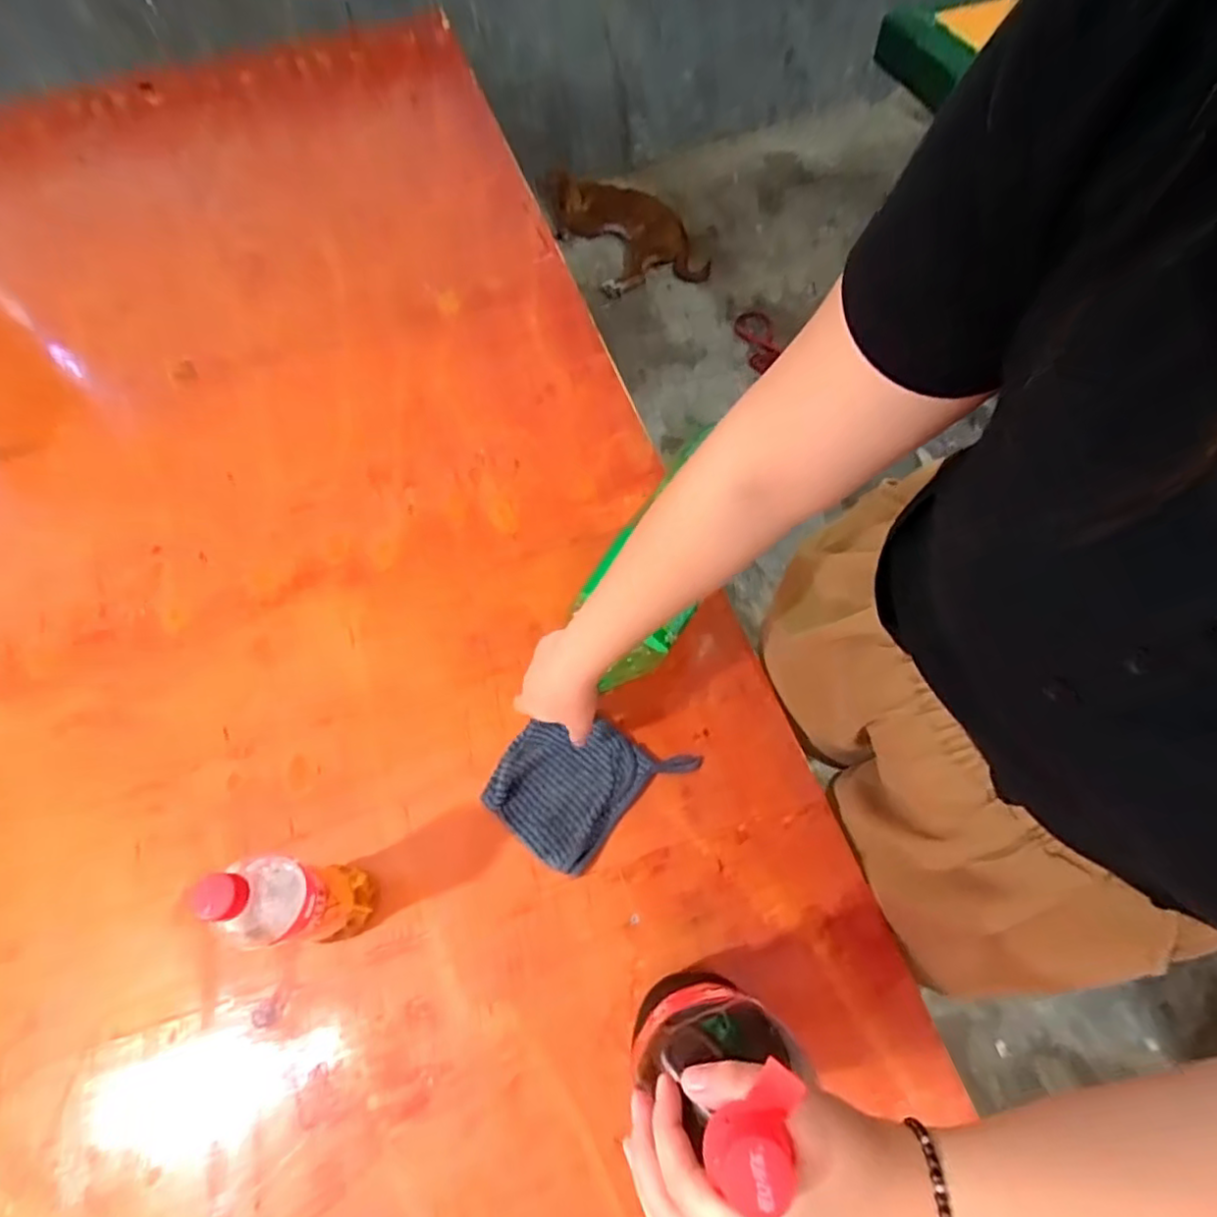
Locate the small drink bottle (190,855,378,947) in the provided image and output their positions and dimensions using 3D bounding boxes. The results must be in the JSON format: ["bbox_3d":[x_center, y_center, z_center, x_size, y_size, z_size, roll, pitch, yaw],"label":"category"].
[{"bbox_3d":[-0.258,0.239,0.528,0.057,0.203,0.068,0,64,2],"label":"small drink bottle"}]

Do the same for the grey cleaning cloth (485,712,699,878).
[{"bbox_3d":[-0.027,0.165,0.636,0.143,0.017,0.166,40,72,18],"label":"grey cleaning cloth"}]

